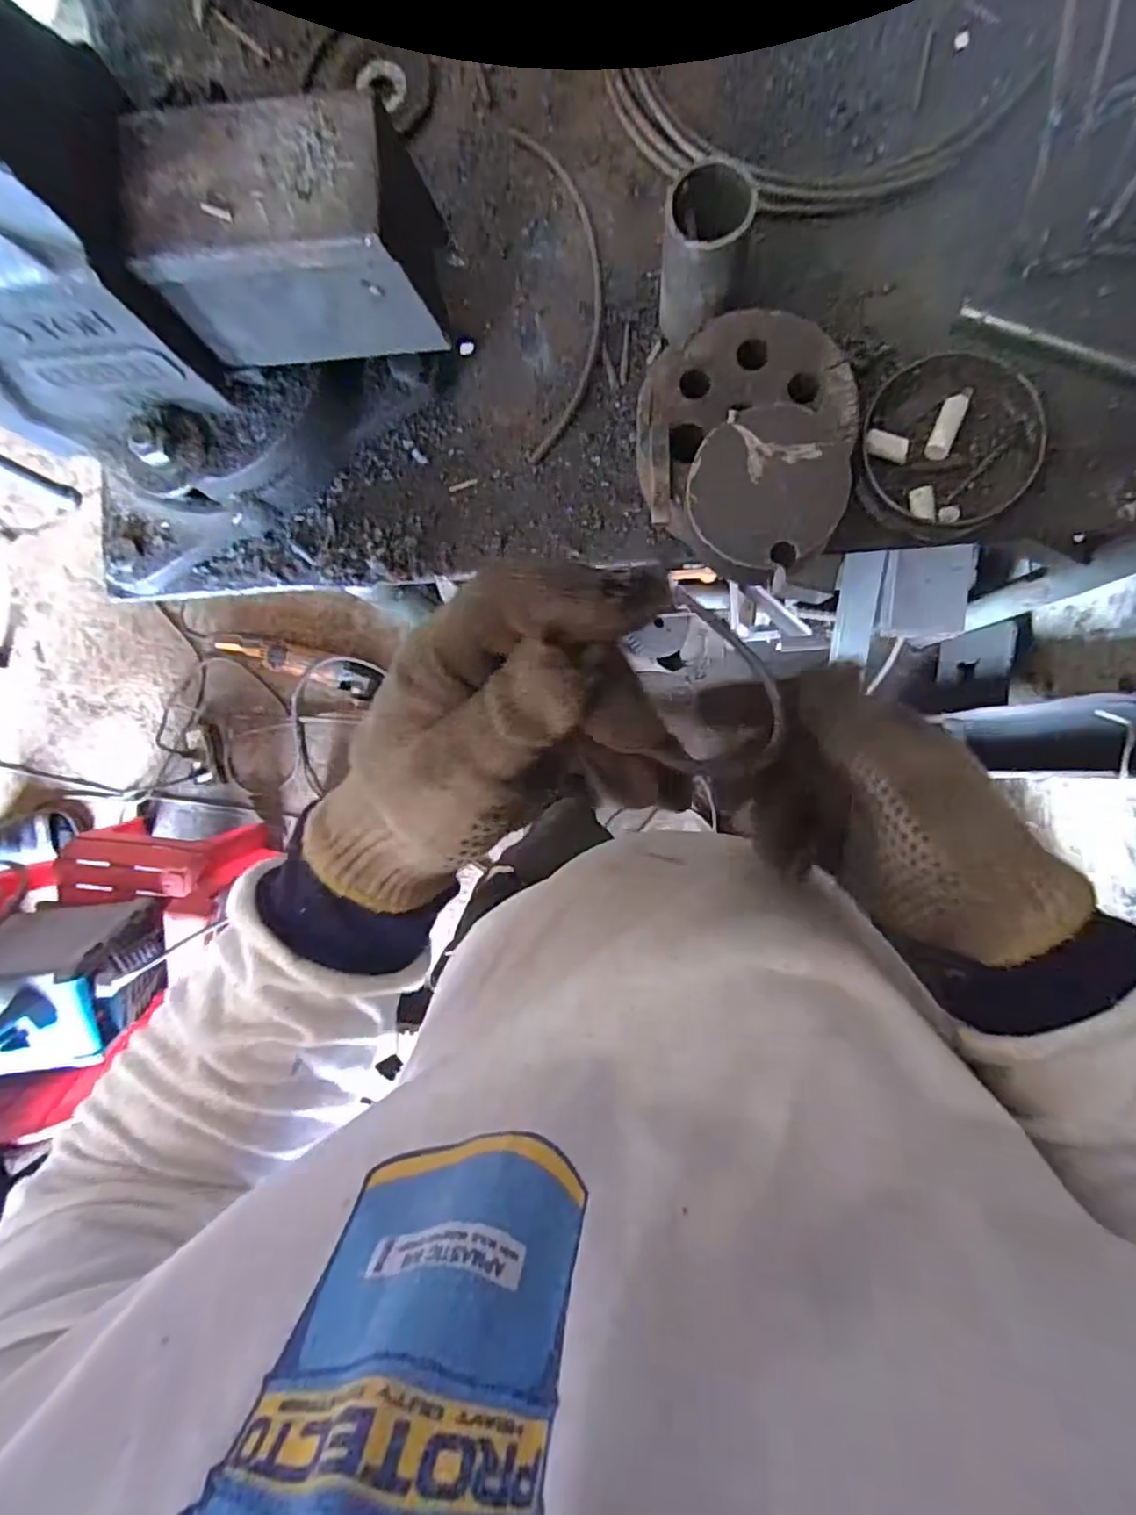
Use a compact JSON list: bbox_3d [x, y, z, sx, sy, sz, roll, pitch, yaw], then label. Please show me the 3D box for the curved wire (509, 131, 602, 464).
[{"bbox_3d":[-0.004,-0.272,0.371,0.046,0.006,0.191,-4,91,7],"label":"curved wire"}]

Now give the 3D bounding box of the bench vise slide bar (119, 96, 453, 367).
[{"bbox_3d":[-0.115,-0.230,0.284,0.122,0.068,0.060,-3,91,7],"label":"bench vise slide bar"}]

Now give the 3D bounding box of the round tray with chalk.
[{"bbox_3d":[0.205,-0.168,0.344,0.087,0.014,0.095,0,91,7],"label":"round tray with chalk"}]

